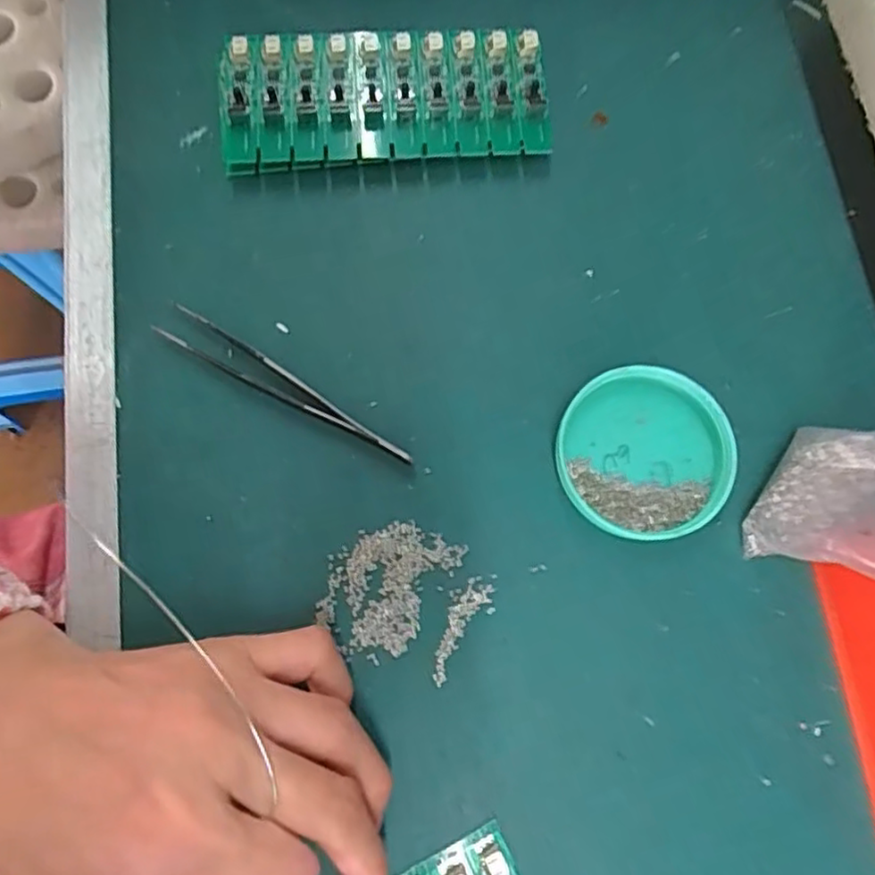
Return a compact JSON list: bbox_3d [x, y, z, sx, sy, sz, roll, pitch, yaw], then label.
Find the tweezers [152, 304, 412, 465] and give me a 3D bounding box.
[{"bbox_3d":[-0.060,-0.020,0.259,0.114,0.013,0.015,30,78,6],"label":"tweezers"}]

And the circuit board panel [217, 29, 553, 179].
[{"bbox_3d":[-0.024,-0.147,0.285,0.140,0.024,0.055,-5,77,-2],"label":"circuit board panel"}]

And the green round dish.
[{"bbox_3d":[0.081,0.006,0.255,0.066,0.016,0.065,0,76,-1],"label":"green round dish"}]

